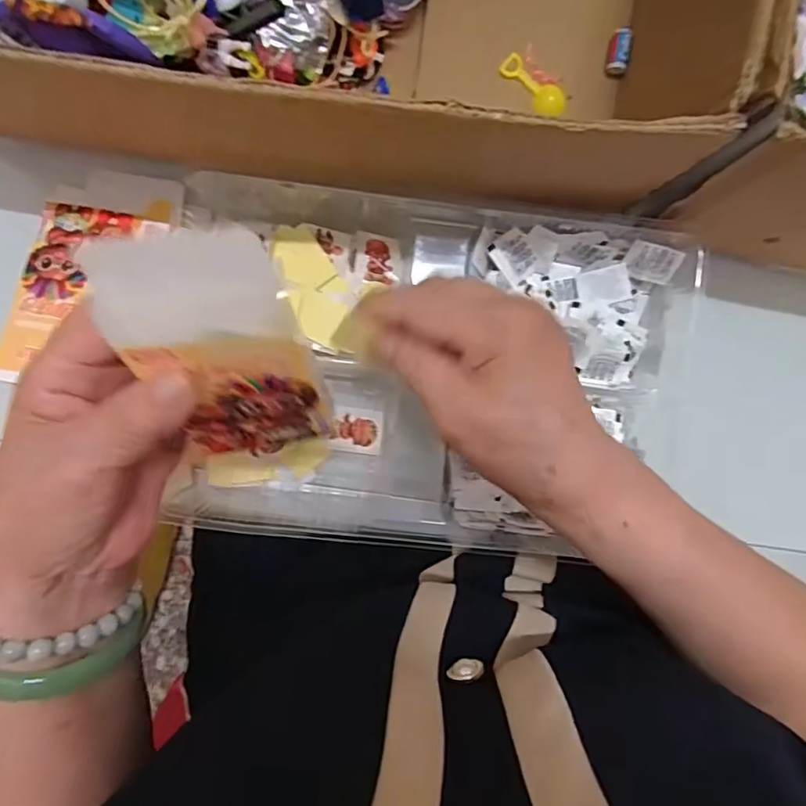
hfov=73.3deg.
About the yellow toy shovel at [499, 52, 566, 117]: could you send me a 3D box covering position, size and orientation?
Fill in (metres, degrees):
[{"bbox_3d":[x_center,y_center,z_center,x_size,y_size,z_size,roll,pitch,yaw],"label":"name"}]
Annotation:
[{"bbox_3d":[0.083,-0.202,0.348,0.048,0.006,0.019,38,91,-3],"label":"yellow toy shovel"}]

